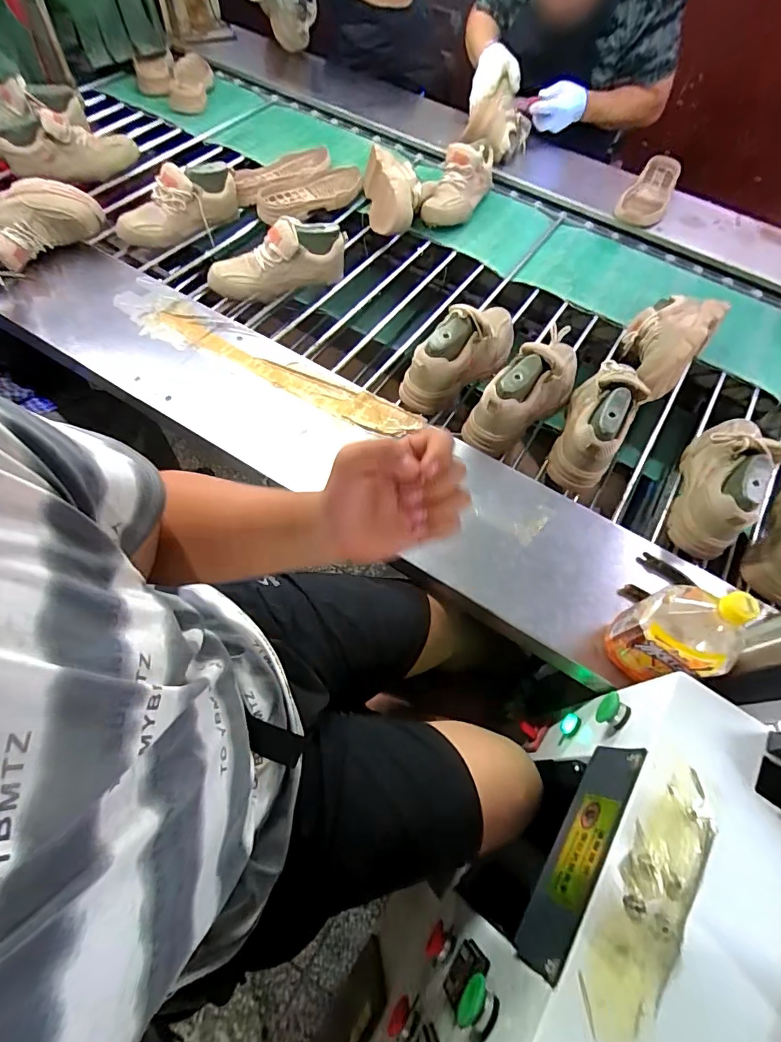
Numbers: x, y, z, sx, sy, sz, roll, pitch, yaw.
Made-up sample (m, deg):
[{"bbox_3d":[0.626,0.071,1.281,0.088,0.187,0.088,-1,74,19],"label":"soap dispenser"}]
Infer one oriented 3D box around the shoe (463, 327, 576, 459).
[{"bbox_3d":[0.250,-0.233,0.825,0.093,0.113,0.284,36,67,15],"label":"shoe"}]

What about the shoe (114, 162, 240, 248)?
[{"bbox_3d":[-0.460,-0.698,1.061,0.113,0.104,0.295,34,66,14],"label":"shoe"}]

